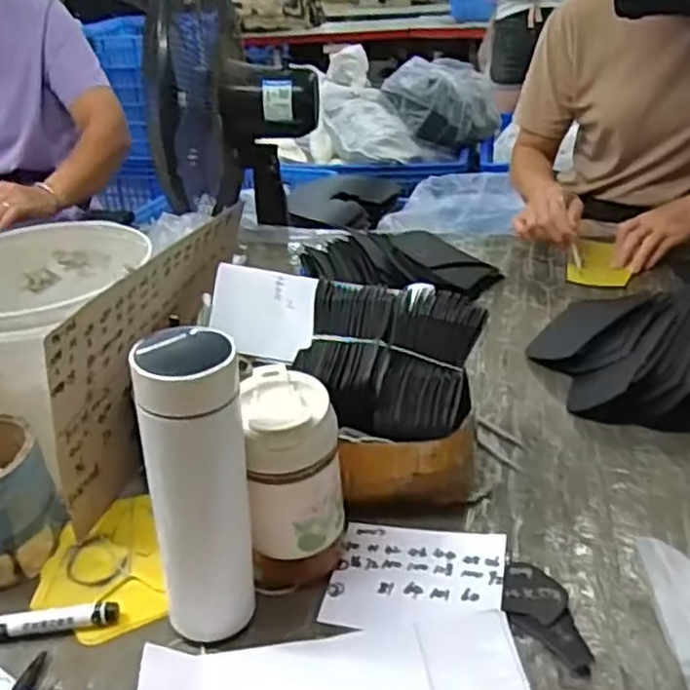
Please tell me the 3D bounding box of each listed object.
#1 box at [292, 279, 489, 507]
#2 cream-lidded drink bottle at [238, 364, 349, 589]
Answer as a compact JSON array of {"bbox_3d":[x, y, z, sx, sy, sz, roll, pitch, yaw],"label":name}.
[{"bbox_3d":[0.044,0.052,0.657,0.147,0.168,0.147,4,29,15],"label":"box"},{"bbox_3d":[-0.039,0.108,0.566,0.070,0.163,0.075,-6,28,-3],"label":"cream-lidded drink bottle"}]

